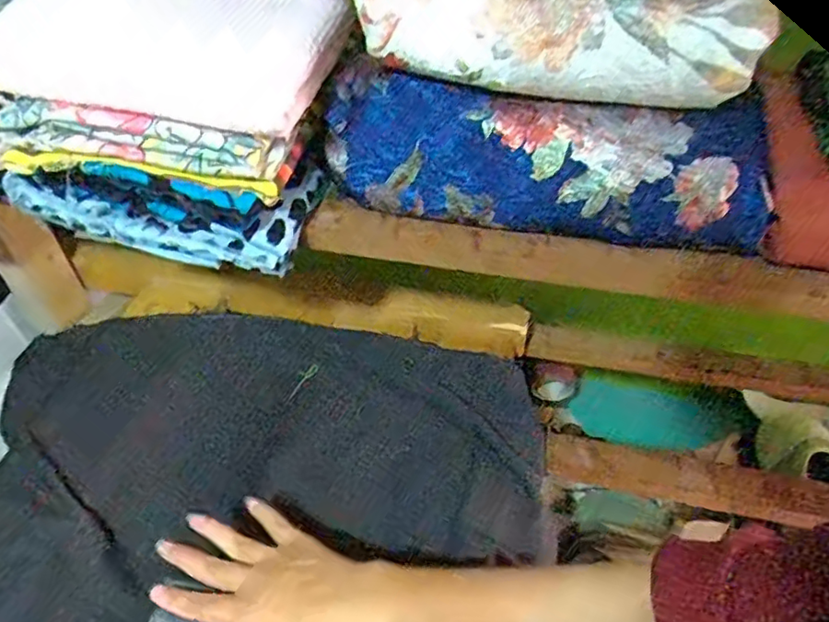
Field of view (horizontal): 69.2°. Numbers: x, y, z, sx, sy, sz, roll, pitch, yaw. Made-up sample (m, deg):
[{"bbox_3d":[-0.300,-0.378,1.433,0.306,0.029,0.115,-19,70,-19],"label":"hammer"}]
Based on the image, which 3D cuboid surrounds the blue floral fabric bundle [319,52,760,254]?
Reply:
[{"bbox_3d":[0.080,-0.103,0.397,0.286,0.082,0.063,5,44,6],"label":"blue floral fabric bundle"}]

